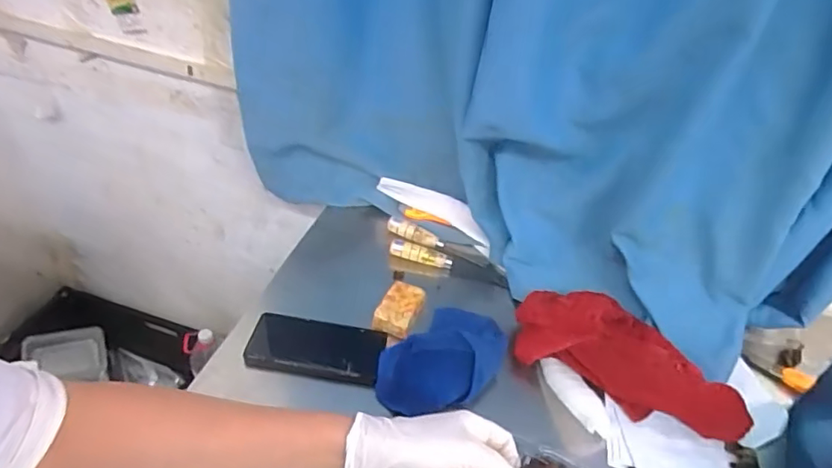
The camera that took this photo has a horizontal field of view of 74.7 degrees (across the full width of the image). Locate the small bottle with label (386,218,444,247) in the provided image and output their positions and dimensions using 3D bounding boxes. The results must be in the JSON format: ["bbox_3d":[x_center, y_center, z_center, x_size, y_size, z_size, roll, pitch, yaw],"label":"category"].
[{"bbox_3d":[-0.003,-0.002,0.857,0.091,0.020,0.024,23,43,19],"label":"small bottle with label"}]

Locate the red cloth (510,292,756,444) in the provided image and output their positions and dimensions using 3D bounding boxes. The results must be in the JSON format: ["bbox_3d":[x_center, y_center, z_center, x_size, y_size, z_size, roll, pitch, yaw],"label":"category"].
[{"bbox_3d":[0.262,0.145,0.668,0.287,0.084,0.111,24,43,20],"label":"red cloth"}]

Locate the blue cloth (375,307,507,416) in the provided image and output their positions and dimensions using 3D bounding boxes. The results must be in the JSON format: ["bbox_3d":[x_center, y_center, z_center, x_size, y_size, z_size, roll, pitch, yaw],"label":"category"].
[{"bbox_3d":[0.034,0.155,0.675,0.128,0.035,0.190,33,47,28],"label":"blue cloth"}]

